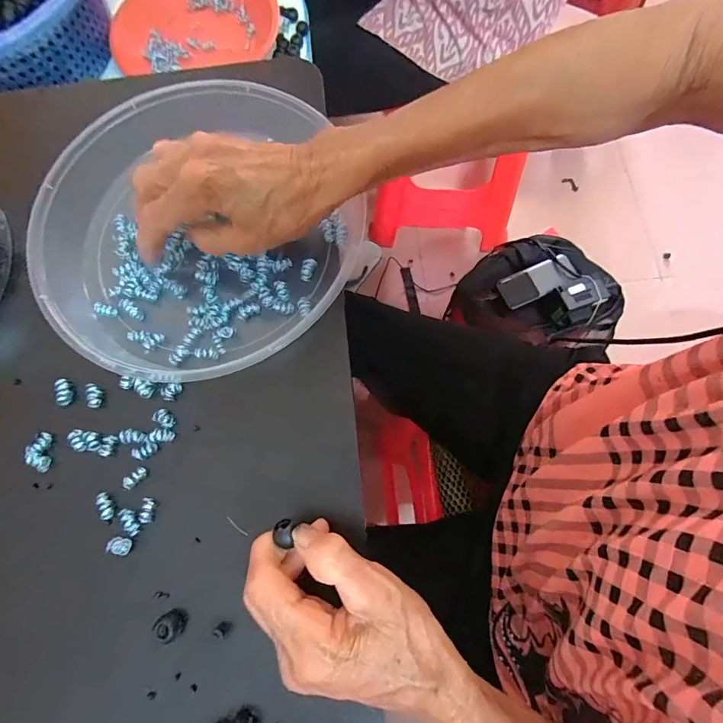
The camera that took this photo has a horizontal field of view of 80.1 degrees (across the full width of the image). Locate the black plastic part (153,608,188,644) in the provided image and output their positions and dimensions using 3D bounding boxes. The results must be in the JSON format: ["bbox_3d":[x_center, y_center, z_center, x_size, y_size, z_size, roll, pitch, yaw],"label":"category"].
[{"bbox_3d":[-0.115,0.159,0.260,0.013,0.016,0.015,-34,76,-8],"label":"black plastic part"}]

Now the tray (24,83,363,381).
[{"bbox_3d":[-0.121,-0.099,0.322,0.220,0.041,0.231,0,74,2],"label":"tray"}]

